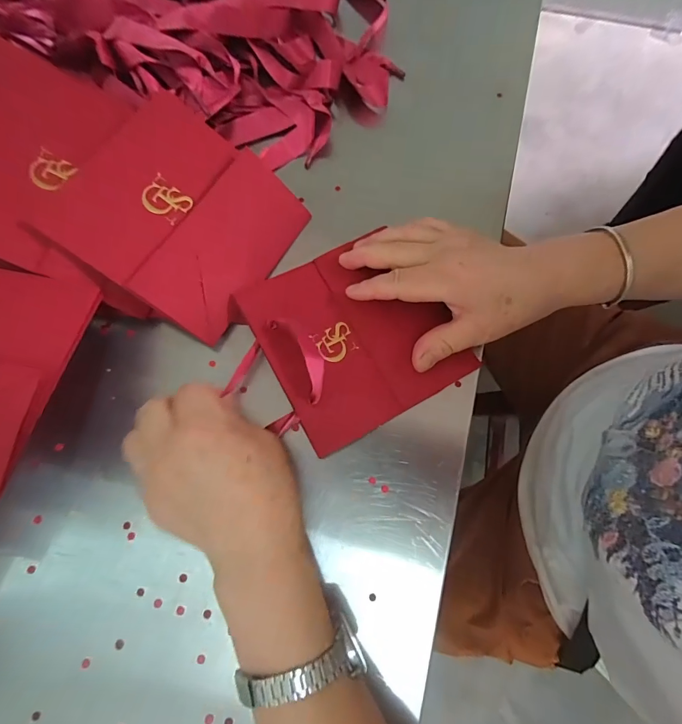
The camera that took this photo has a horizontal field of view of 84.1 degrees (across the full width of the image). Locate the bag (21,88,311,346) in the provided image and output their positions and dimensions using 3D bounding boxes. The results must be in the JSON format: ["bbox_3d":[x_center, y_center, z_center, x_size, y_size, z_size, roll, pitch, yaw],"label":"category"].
[{"bbox_3d":[-0.117,-0.110,0.280,0.146,0.015,0.137,35,77,-12],"label":"bag"}]

